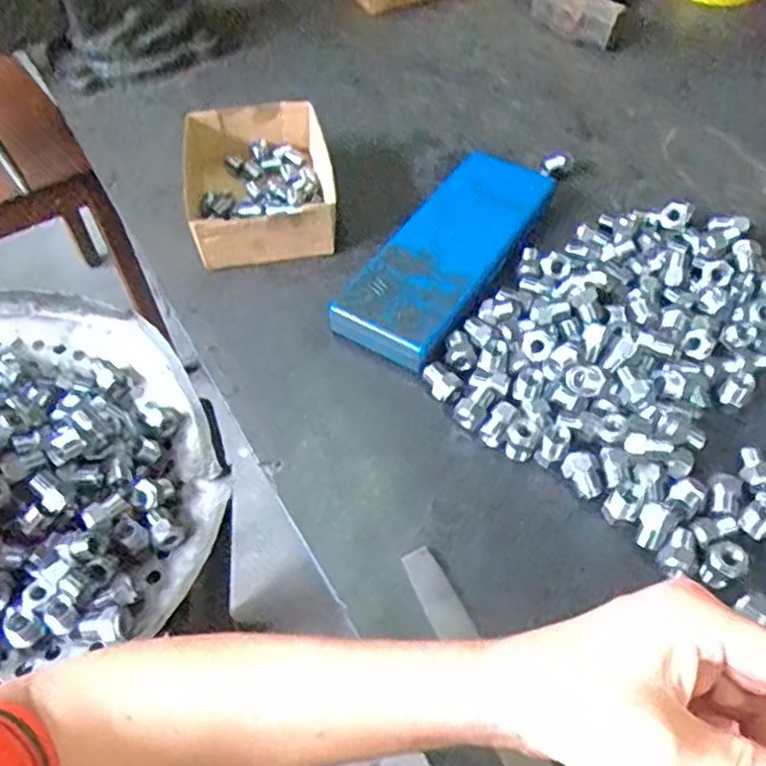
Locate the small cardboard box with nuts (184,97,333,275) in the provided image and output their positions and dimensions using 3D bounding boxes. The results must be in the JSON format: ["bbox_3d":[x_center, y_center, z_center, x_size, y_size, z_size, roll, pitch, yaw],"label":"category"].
[{"bbox_3d":[-0.108,-0.178,0.644,0.132,0.051,0.174,-6,53,-4],"label":"small cardboard box with nuts"}]

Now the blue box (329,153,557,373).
[{"bbox_3d":[0.057,-0.111,0.607,0.091,0.026,0.252,25,57,19],"label":"blue box"}]

